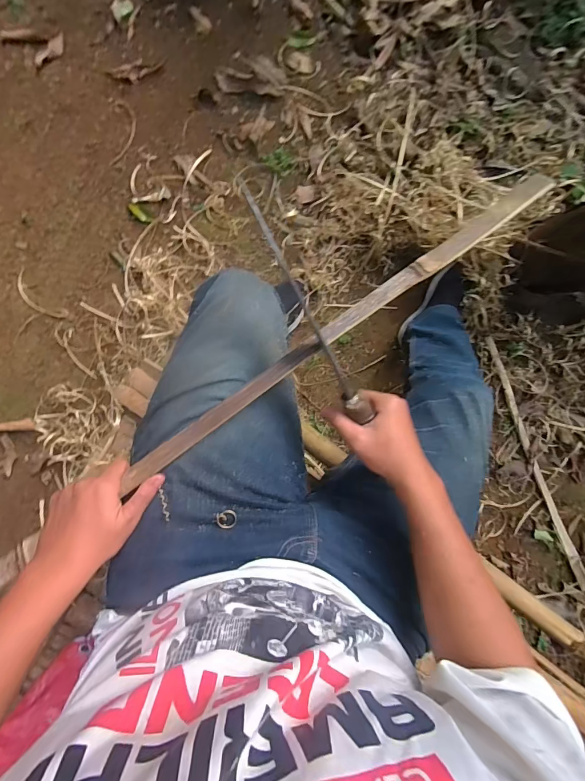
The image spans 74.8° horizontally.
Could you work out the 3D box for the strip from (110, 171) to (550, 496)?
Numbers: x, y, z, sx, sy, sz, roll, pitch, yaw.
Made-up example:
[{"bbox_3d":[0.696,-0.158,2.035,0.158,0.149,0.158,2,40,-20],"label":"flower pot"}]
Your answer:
[{"bbox_3d":[0.056,-0.071,0.424,0.574,0.010,0.033,-36,55,-3],"label":"strip"}]

